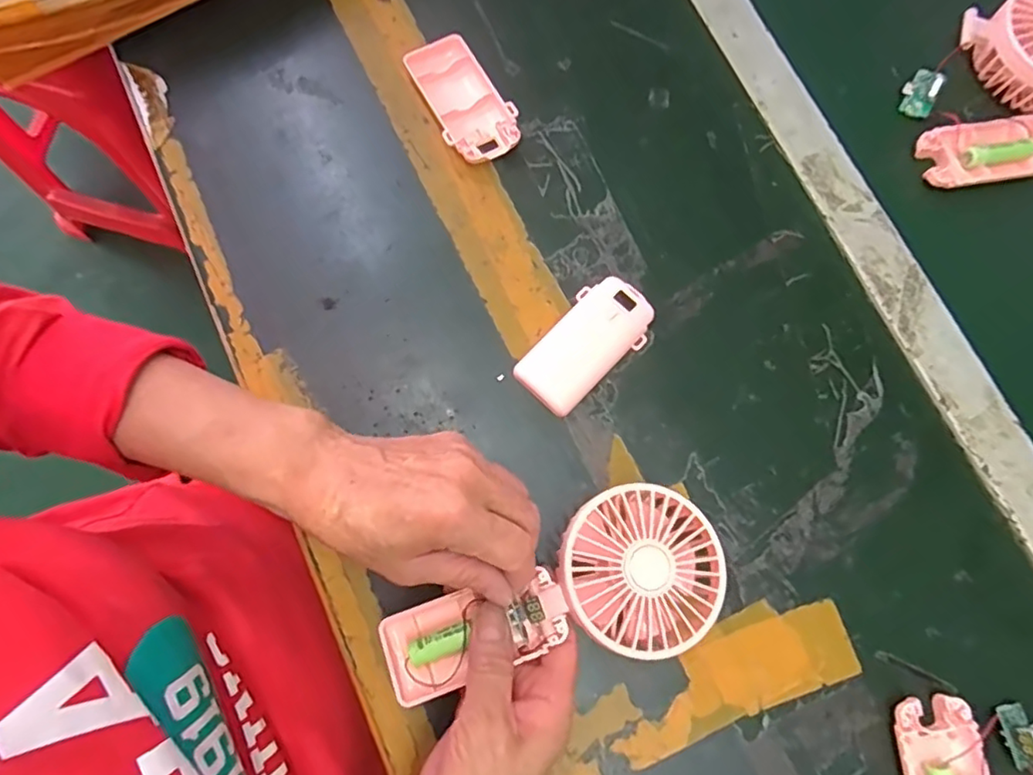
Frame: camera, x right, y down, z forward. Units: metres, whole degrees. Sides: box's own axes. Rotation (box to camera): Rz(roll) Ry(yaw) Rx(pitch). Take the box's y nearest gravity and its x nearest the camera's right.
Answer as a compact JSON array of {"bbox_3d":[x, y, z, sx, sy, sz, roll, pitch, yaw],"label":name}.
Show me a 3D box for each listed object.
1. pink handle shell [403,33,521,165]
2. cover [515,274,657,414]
[{"bbox_3d":[-0.035,-0.197,0.408,0.050,0.013,0.090,-25,79,-8],"label":"pink handle shell"},{"bbox_3d":[0.044,-0.028,0.377,0.046,0.014,0.092,43,79,7],"label":"cover"}]

